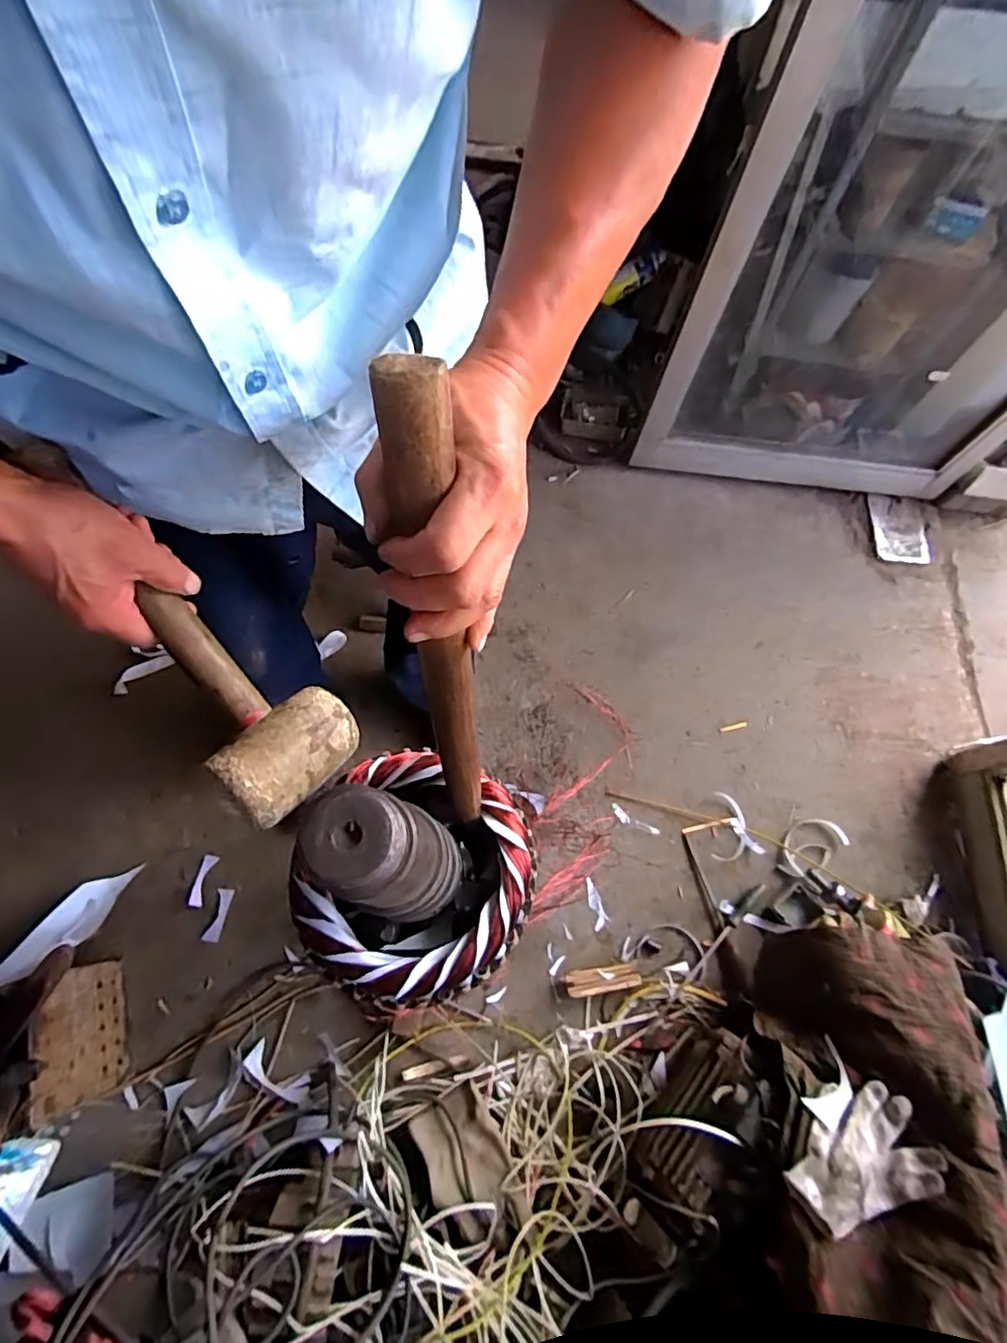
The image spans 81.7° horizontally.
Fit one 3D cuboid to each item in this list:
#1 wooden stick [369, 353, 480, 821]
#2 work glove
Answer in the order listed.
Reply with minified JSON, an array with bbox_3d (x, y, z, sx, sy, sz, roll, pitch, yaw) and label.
[{"bbox_3d":[-0.036,-0.006,0.361,0.030,0.349,0.023,-10,49,-7],"label":"wooden stick"},{"bbox_3d":[0.458,0.613,0.752,0.191,0.056,0.131,-12,51,-15],"label":"work glove"}]

